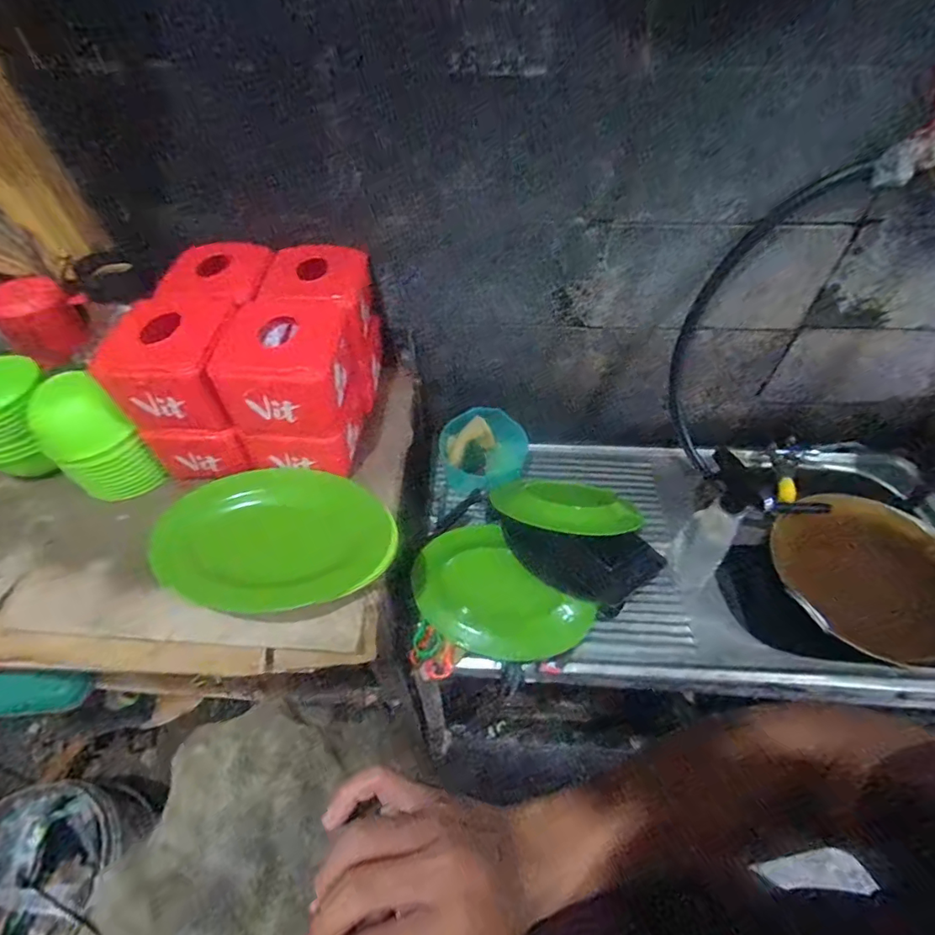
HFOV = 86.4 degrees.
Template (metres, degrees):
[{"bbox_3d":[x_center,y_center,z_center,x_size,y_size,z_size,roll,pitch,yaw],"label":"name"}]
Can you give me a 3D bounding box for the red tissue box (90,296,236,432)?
[{"bbox_3d":[-0.316,-0.116,0.551,0.119,0.090,0.121,0,53,0],"label":"red tissue box"}]

